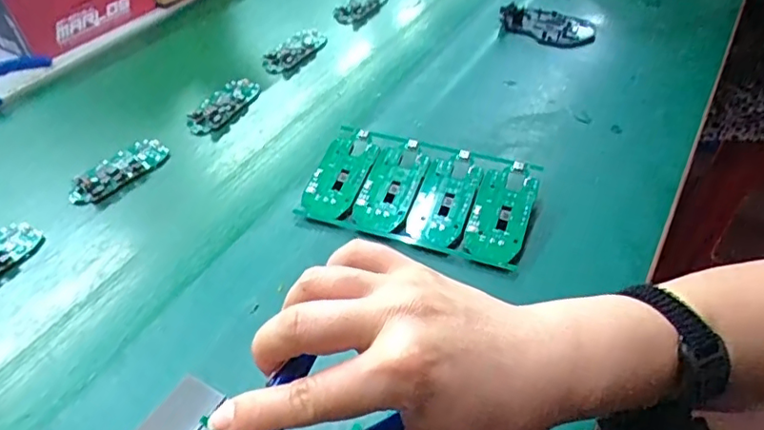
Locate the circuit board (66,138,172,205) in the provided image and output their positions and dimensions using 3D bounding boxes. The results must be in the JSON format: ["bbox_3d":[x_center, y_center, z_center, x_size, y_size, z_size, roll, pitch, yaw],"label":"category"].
[{"bbox_3d":[-0.258,-0.043,0.553,0.043,0.014,0.098,30,54,30],"label":"circuit board"}]

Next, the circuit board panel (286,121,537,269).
[{"bbox_3d":[0.032,-0.021,0.495,0.192,0.008,0.109,15,58,15],"label":"circuit board panel"}]

